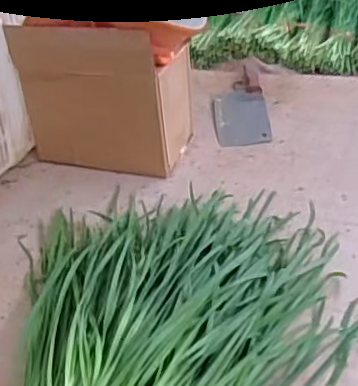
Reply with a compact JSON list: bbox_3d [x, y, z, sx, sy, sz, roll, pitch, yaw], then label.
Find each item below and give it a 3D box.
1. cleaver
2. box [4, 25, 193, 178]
[{"bbox_3d":[0.105,-0.160,1.021,0.089,0.025,0.259,-4,35,5],"label":"cleaver"},{"bbox_3d":[-0.106,-0.157,0.881,0.226,0.217,0.134,10,38,23],"label":"box"}]

